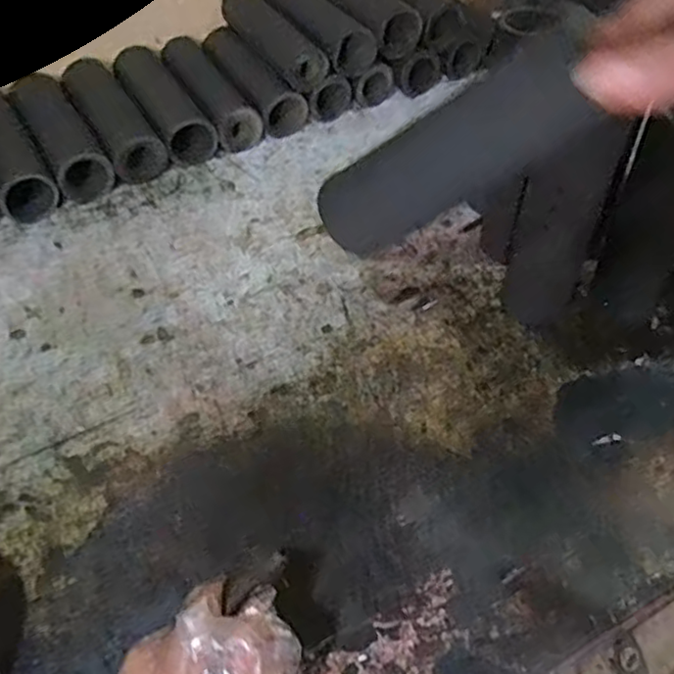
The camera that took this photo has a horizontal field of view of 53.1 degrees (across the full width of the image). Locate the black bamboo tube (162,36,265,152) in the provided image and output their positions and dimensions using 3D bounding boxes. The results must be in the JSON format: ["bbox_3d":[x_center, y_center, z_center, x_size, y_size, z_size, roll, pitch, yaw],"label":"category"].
[{"bbox_3d":[-0.145,-0.276,0.763,0.049,0.055,0.180,-23,50,-20],"label":"black bamboo tube"}]

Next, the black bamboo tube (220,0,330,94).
[{"bbox_3d":[-0.075,-0.338,0.764,0.052,0.046,0.177,-24,49,-20],"label":"black bamboo tube"}]

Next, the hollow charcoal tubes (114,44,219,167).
[{"bbox_3d":[-0.194,-0.255,0.751,0.057,0.061,0.188,-23,51,-20],"label":"hollow charcoal tubes"}]

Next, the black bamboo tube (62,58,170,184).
[{"bbox_3d":[-0.240,-0.230,0.726,0.058,0.058,0.184,-24,51,-21],"label":"black bamboo tube"}]

